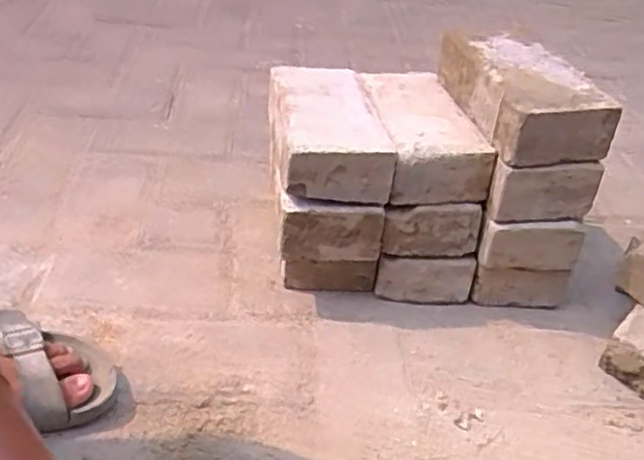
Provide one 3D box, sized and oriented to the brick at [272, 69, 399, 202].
[{"bbox_3d":[0.003,-0.115,0.717,0.114,0.059,0.208,1,36,-9],"label":"brick"}]

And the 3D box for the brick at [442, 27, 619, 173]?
[{"bbox_3d":[0.210,-0.148,0.703,0.104,0.069,0.204,-2,37,-13],"label":"brick"}]

